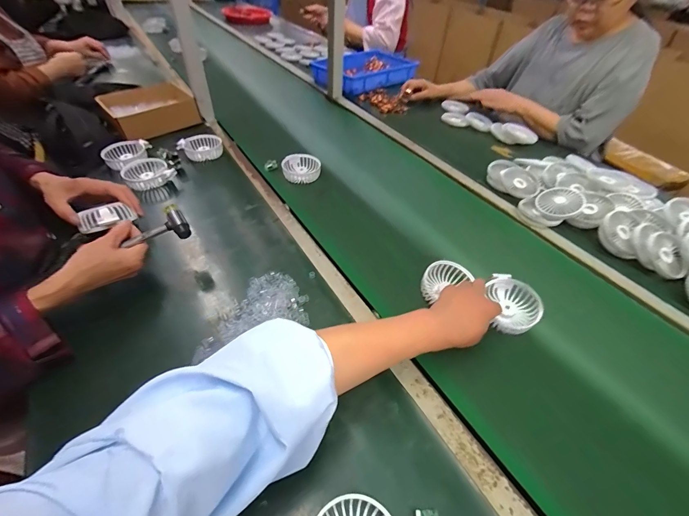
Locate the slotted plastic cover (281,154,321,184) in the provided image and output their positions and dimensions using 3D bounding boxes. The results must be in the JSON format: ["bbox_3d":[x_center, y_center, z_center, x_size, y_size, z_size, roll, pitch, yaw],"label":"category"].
[{"bbox_3d":[-0.107,-0.212,0.787,0.096,0.040,0.083,-3,46,-7],"label":"slotted plastic cover"}]

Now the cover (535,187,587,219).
[{"bbox_3d":[0.463,-0.121,0.701,0.086,0.030,0.095,-11,47,31],"label":"cover"}]

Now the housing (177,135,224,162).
[{"bbox_3d":[-0.355,-0.273,0.810,0.097,0.034,0.080,24,48,18],"label":"housing"}]

